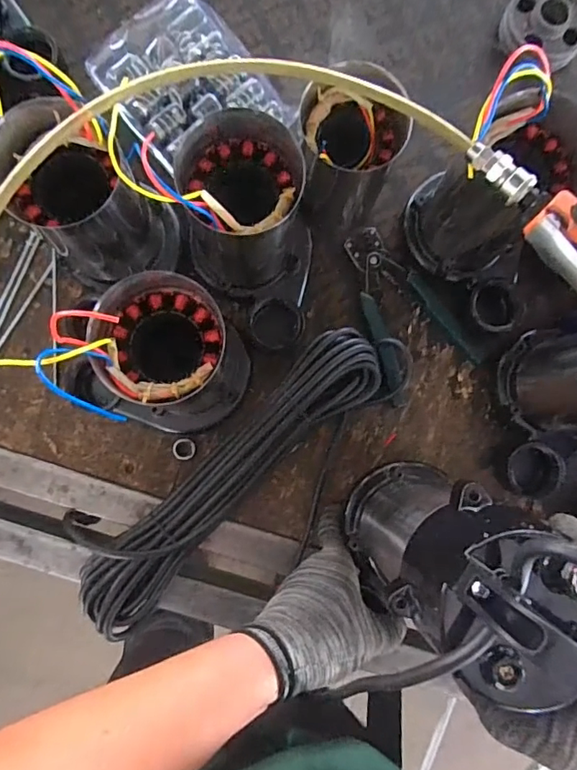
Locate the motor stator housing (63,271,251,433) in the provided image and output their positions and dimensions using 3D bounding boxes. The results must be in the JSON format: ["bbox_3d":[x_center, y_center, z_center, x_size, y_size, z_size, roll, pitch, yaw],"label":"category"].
[{"bbox_3d":[-0.099,-0.020,0.417,0.121,0.163,0.119,-1,86,-3],"label":"motor stator housing"}]

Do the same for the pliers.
[{"bbox_3d":[0.110,-0.075,0.506,0.104,0.018,0.176,-33,88,-4],"label":"pliers"}]

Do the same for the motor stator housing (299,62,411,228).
[{"bbox_3d":[0.054,-0.214,0.457,0.094,0.133,0.082,9,86,-2],"label":"motor stator housing"}]

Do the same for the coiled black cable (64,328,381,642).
[{"bbox_3d":[-0.055,0.082,0.469,0.360,0.046,0.088,-43,89,-5],"label":"coiled black cable"}]

